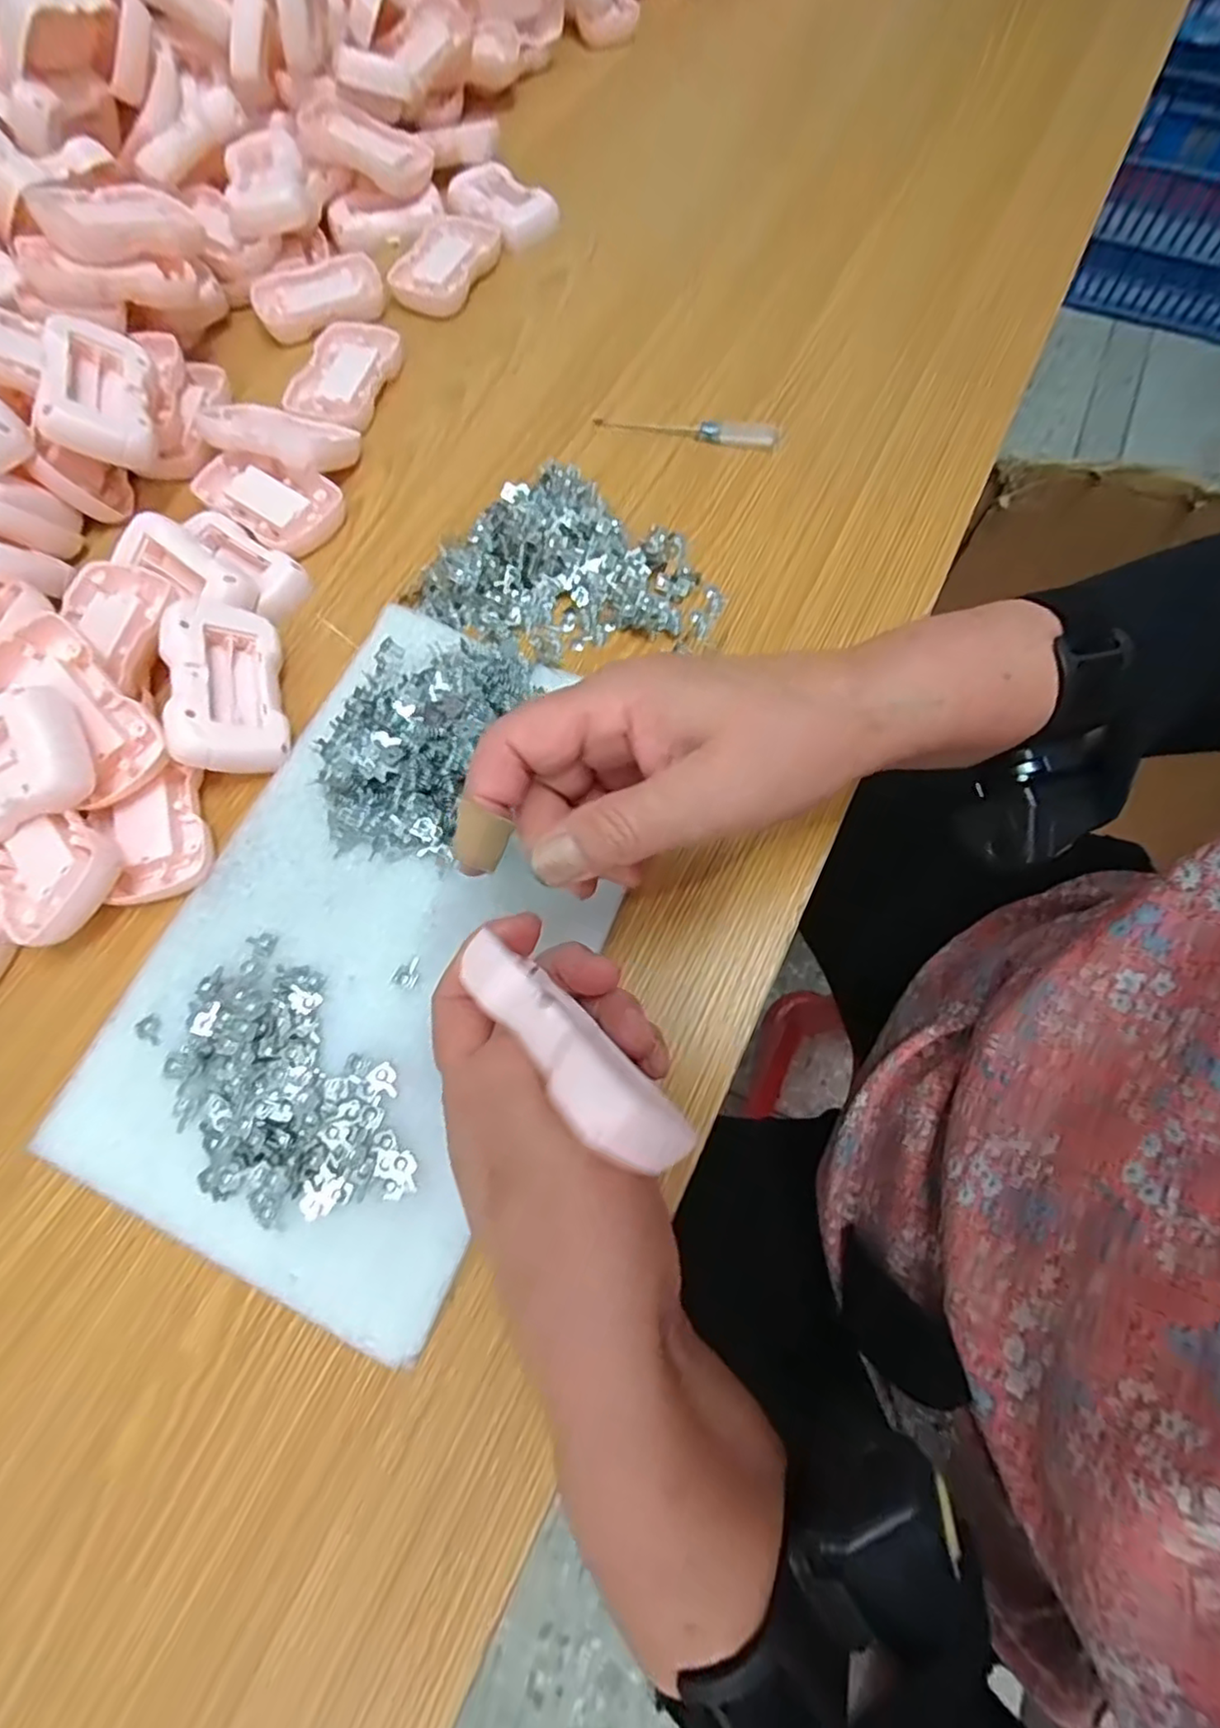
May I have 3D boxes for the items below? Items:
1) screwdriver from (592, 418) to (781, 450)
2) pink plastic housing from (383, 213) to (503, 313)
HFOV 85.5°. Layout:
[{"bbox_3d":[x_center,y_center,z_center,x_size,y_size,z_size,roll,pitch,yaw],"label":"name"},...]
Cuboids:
[{"bbox_3d":[0.049,-0.282,0.424,0.118,0.014,0.008,12,70,6],"label":"screwdriver"},{"bbox_3d":[-0.119,-0.439,0.483,0.054,0.017,0.089,23,72,10],"label":"pink plastic housing"}]

